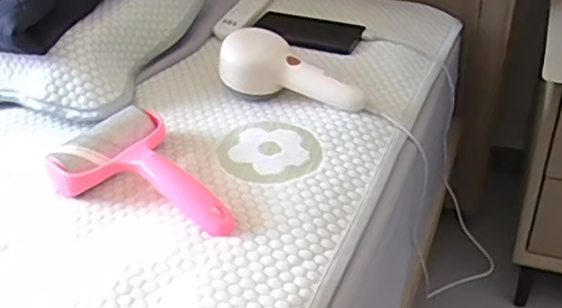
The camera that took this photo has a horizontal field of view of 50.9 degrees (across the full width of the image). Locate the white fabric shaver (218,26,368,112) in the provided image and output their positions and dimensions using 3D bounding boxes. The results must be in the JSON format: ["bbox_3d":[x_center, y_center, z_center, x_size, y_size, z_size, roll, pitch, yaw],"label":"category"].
[{"bbox_3d":[0.014,-0.086,0.656,0.167,0.055,0.068,22,40,6],"label":"white fabric shaver"}]

